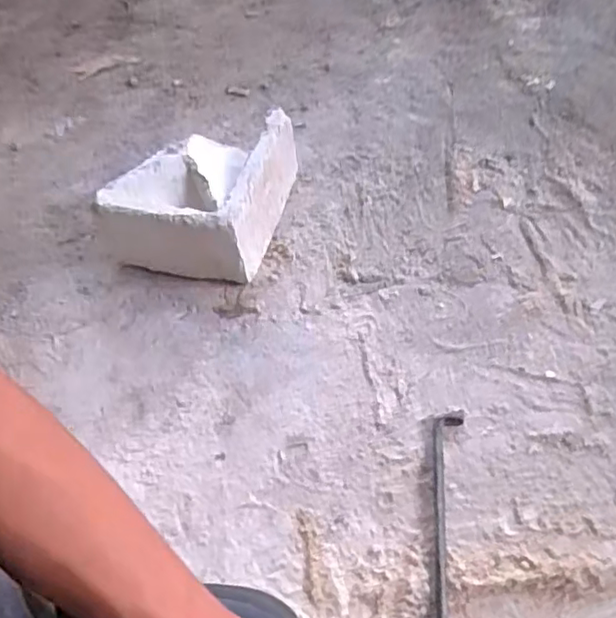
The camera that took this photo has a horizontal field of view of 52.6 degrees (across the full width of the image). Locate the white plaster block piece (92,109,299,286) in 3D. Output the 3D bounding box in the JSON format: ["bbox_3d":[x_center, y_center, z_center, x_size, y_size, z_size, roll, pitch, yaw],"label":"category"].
[{"bbox_3d":[-0.125,-0.139,0.733,0.170,0.102,0.187,9,56,11],"label":"white plaster block piece"}]

